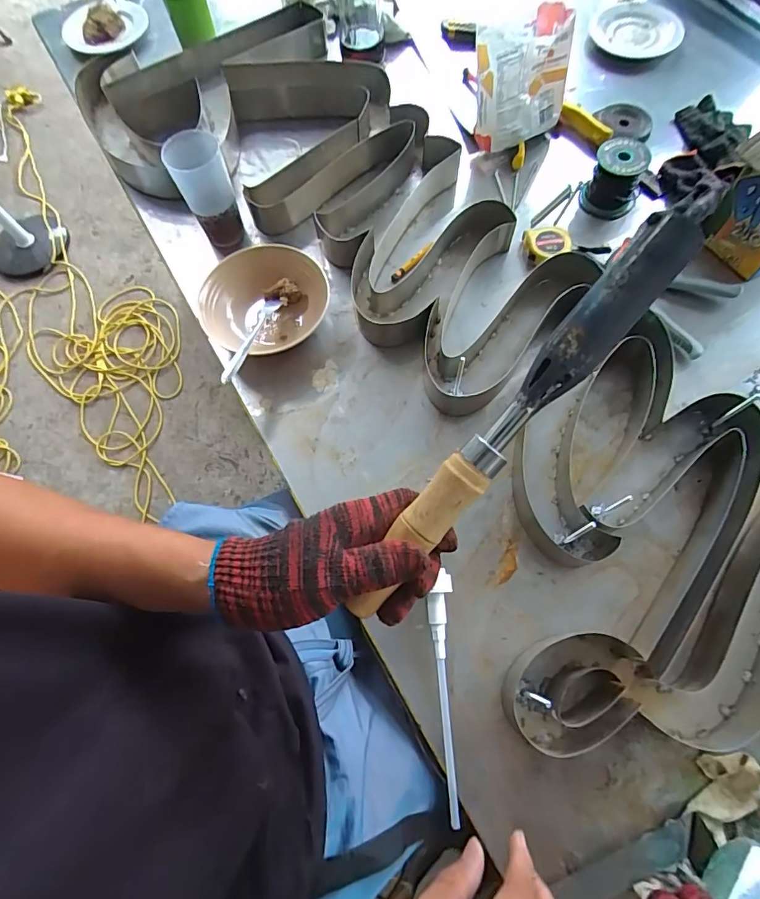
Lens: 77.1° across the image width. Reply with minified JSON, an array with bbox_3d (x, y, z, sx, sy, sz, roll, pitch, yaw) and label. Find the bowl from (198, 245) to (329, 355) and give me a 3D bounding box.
[{"bbox_3d":[-0.147,-0.191,0.638,0.151,0.067,0.161,-1,69,4],"label":"bowl"}]

